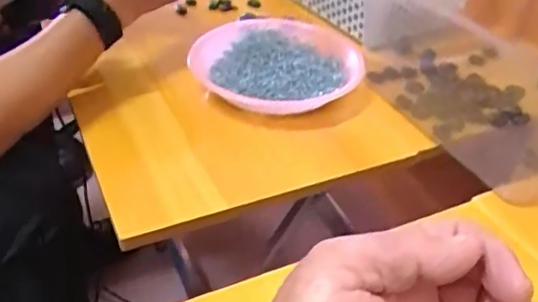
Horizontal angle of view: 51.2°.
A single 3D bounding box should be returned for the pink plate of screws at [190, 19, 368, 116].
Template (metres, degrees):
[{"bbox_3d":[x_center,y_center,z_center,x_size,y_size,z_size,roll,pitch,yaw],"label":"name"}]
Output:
[{"bbox_3d":[0.005,-0.106,0.662,0.183,0.049,0.185,2,39,-1],"label":"pink plate of screws"}]

